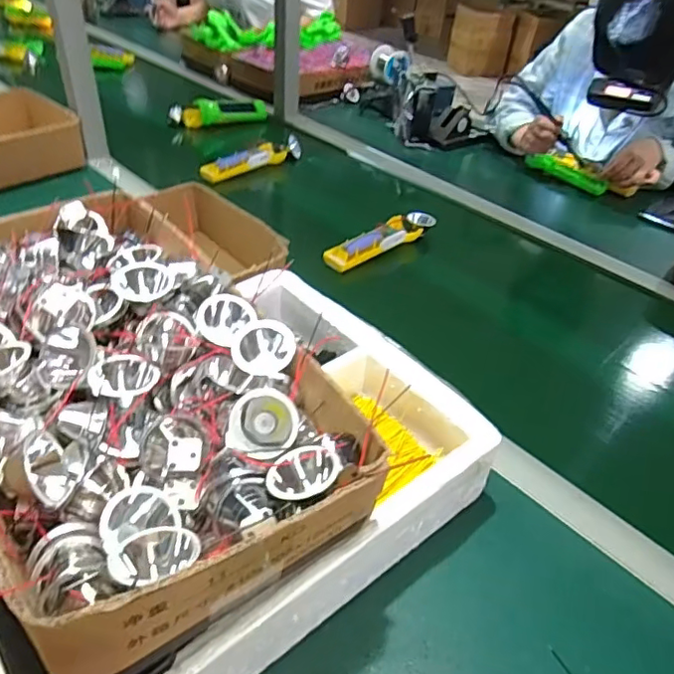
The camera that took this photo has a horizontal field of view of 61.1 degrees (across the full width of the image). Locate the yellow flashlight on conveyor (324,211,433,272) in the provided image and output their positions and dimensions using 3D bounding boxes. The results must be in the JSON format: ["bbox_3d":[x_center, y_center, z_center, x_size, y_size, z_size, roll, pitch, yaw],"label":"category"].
[{"bbox_3d":[0.071,-0.150,0.865,0.205,0.028,0.045,-25,48,-32],"label":"yellow flashlight on conveyor"}]

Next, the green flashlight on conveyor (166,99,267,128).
[{"bbox_3d":[-0.253,-0.480,1.229,0.212,0.060,0.048,-11,42,-19],"label":"green flashlight on conveyor"}]

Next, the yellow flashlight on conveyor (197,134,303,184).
[{"bbox_3d":[-0.153,-0.326,1.061,0.046,0.039,0.217,34,47,31],"label":"yellow flashlight on conveyor"}]

